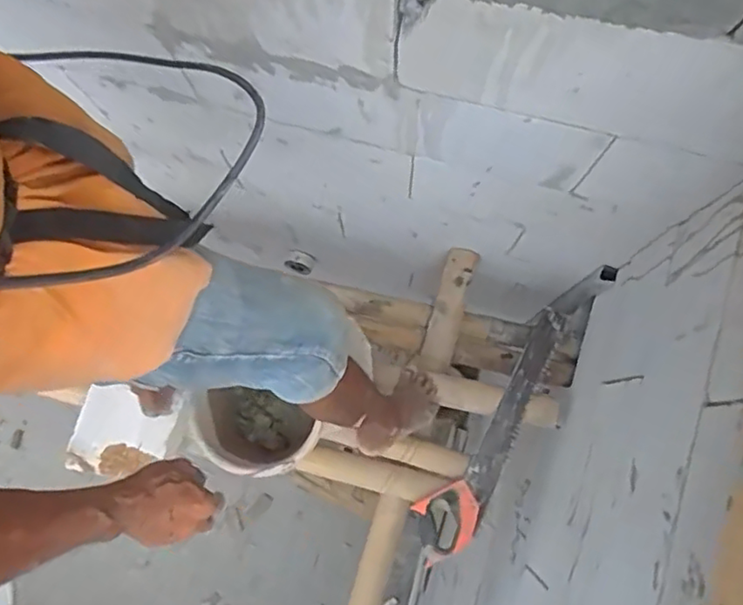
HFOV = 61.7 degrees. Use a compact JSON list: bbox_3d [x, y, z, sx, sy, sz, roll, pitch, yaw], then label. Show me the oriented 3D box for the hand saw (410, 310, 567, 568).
[{"bbox_3d":[0.255,0.269,1.253,0.127,0.038,0.561,36,81,6],"label":"hand saw"}]

